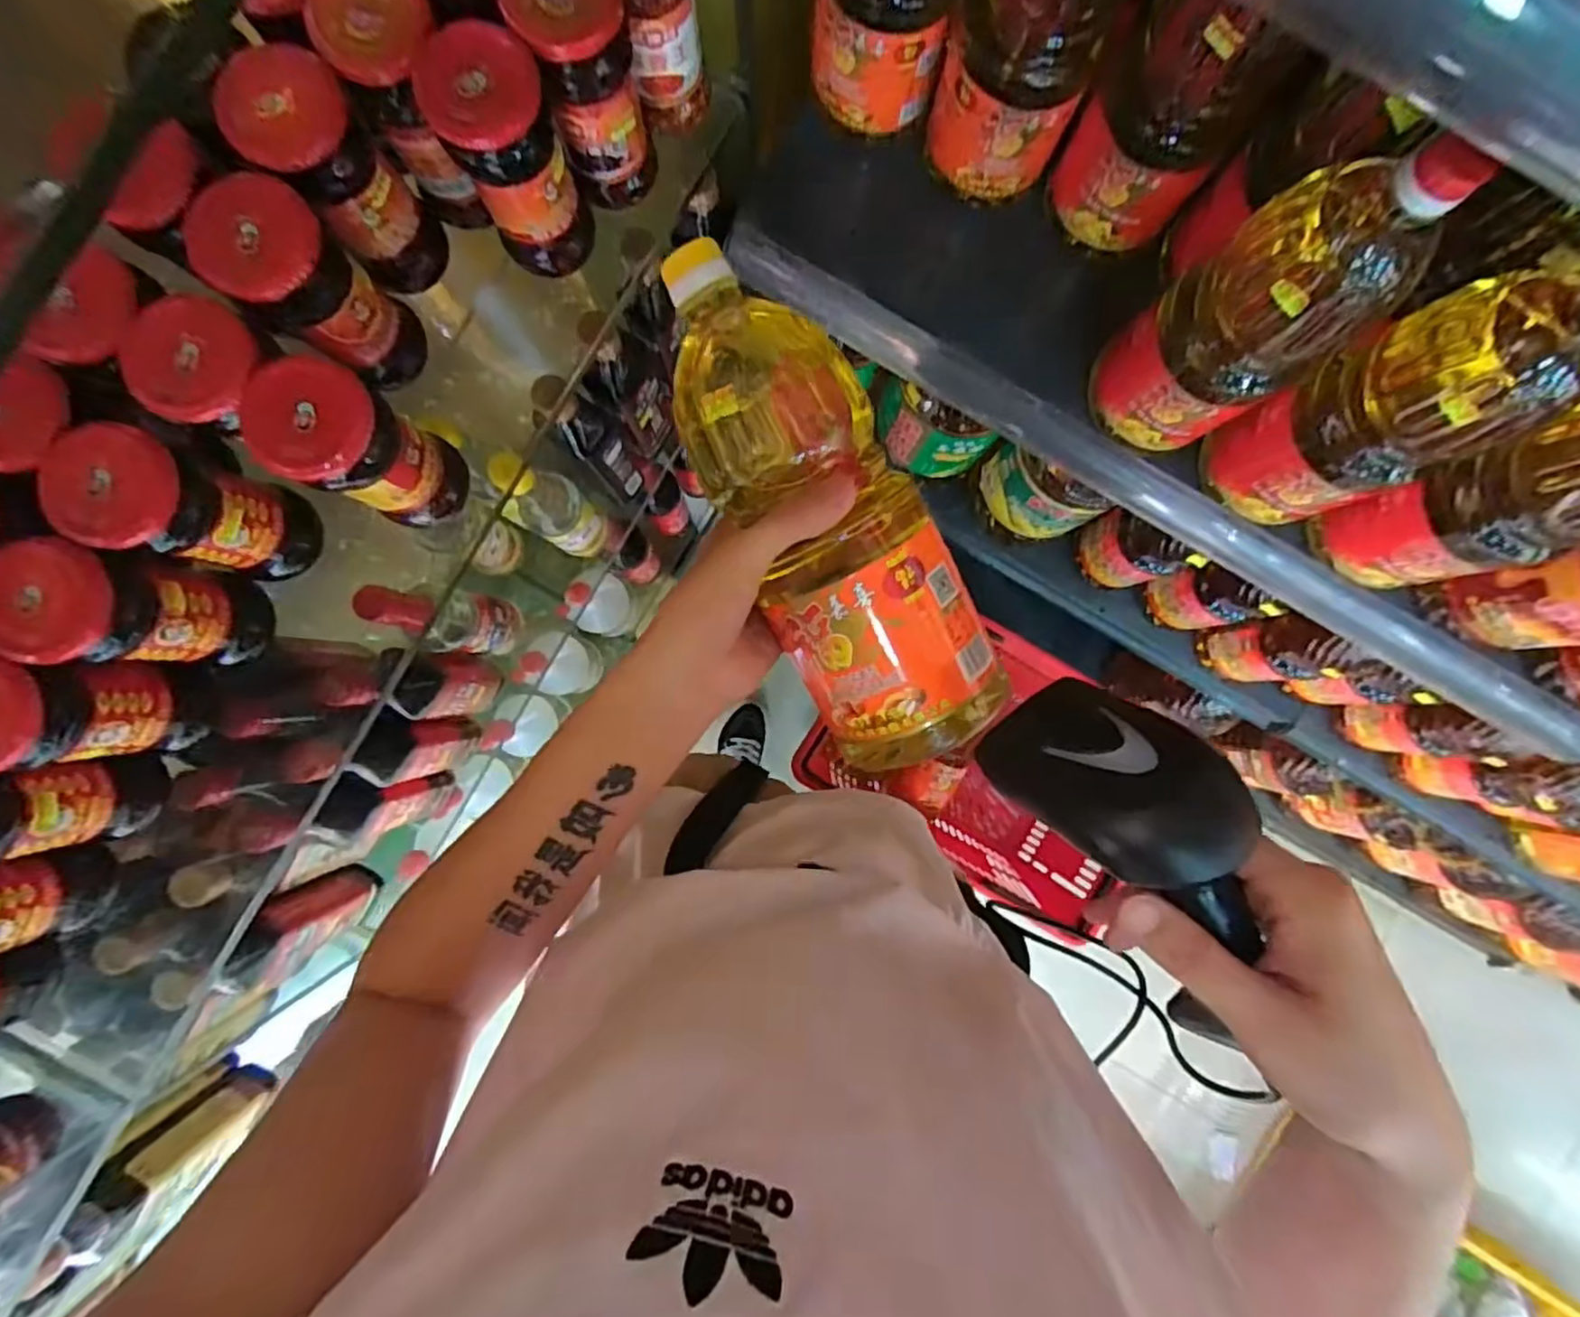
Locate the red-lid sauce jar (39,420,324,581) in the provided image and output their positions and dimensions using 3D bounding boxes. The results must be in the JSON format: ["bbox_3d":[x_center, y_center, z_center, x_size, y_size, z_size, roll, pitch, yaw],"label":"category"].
[{"bbox_3d":[-0.357,-0.088,0.415,0.061,0.137,0.061,0,88,-1],"label":"red-lid sauce jar"}]

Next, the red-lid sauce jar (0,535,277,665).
[{"bbox_3d":[-0.389,-0.028,0.414,0.058,0.136,0.060,7,88,-1],"label":"red-lid sauce jar"}]

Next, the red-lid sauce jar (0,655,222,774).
[{"bbox_3d":[-0.420,0.031,0.411,0.061,0.134,0.060,0,88,-1],"label":"red-lid sauce jar"}]

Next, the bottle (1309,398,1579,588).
[{"bbox_3d":[0.498,-0.111,0.461,0.079,0.269,0.094,-13,89,-2],"label":"bottle"}]

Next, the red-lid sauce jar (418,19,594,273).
[{"bbox_3d":[-0.169,-0.306,0.429,0.058,0.146,0.054,0,88,-1],"label":"red-lid sauce jar"}]

